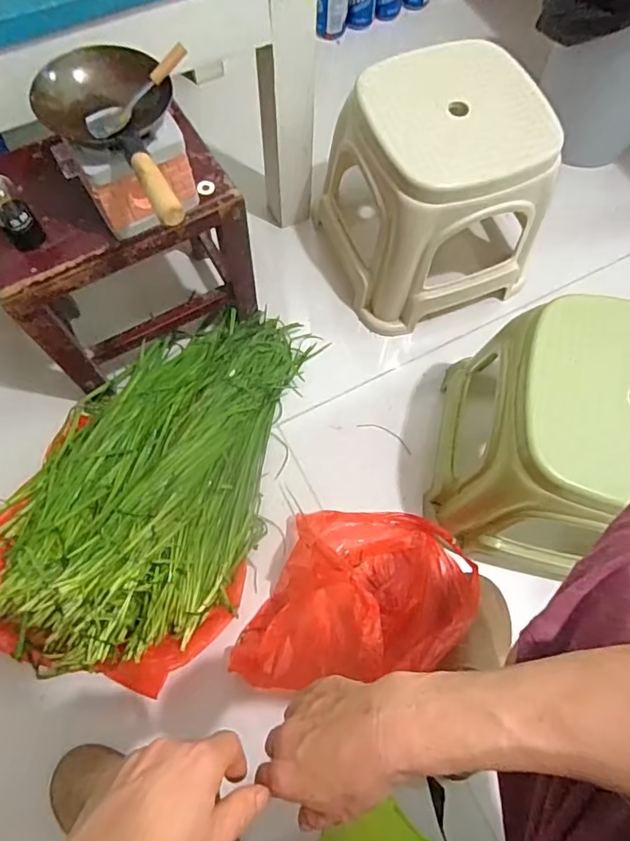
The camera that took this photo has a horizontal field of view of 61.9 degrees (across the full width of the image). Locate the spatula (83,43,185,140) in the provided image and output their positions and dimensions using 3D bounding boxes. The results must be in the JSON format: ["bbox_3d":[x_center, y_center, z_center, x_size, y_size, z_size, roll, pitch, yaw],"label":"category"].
[{"bbox_3d":[-0.162,-0.301,0.484,0.112,0.018,0.028,-38,74,11],"label":"spatula"}]

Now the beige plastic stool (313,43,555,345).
[{"bbox_3d":[0.176,-0.337,0.797,0.270,0.261,0.269,-23,72,-9],"label":"beige plastic stool"}]

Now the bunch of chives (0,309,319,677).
[{"bbox_3d":[-0.199,0.051,0.721,0.307,0.128,0.543,28,72,9],"label":"bunch of chives"}]

